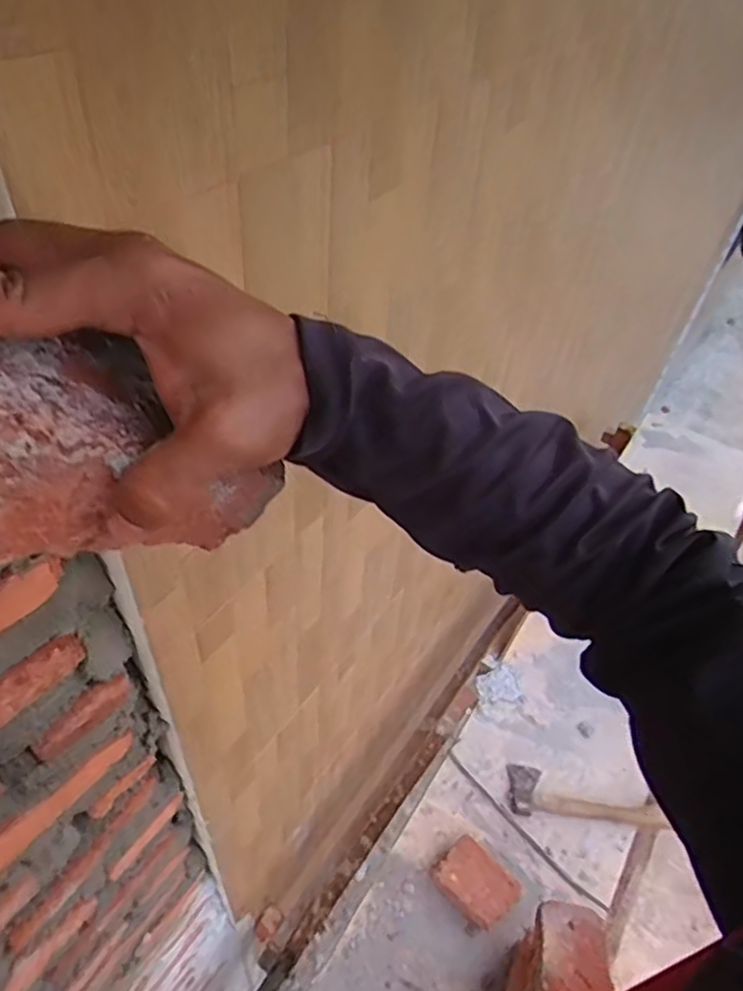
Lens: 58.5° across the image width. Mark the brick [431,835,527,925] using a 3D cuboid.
[{"bbox_3d":[0.198,0.716,1.238,0.147,0.062,0.108,36,52,26],"label":"brick"}]

